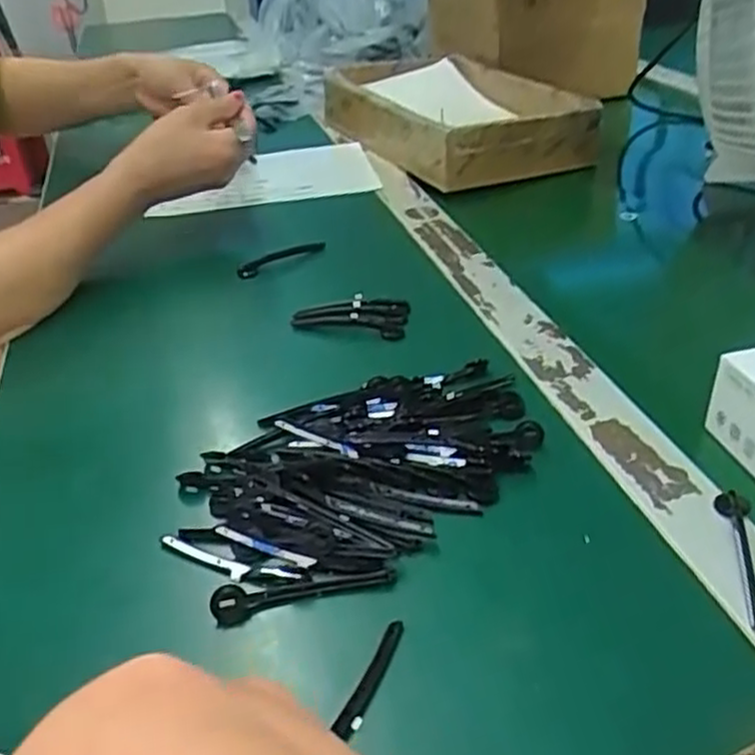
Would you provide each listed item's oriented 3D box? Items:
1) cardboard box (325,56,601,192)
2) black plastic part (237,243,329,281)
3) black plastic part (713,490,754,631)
[{"bbox_3d":[0.080,-0.278,0.778,0.193,0.058,0.267,-22,37,-21],"label":"cardboard box"},{"bbox_3d":[-0.072,-0.089,0.573,0.071,0.013,0.012,-23,37,-22],"label":"black plastic part"},{"bbox_3d":[0.150,0.073,0.312,0.013,0.005,0.071,5,35,13],"label":"black plastic part"}]

